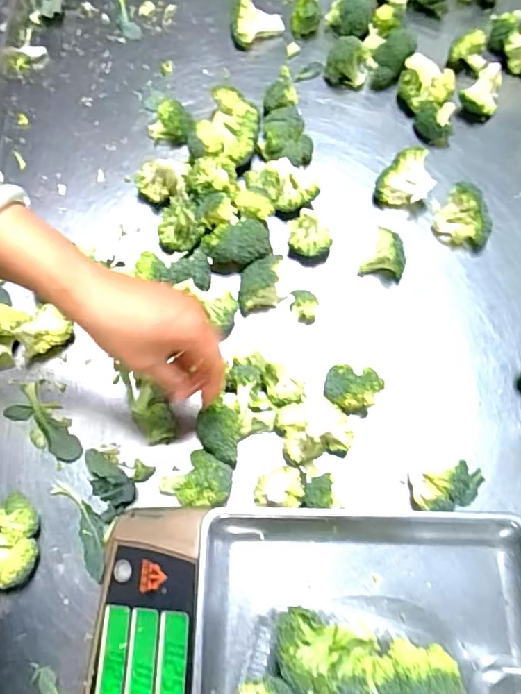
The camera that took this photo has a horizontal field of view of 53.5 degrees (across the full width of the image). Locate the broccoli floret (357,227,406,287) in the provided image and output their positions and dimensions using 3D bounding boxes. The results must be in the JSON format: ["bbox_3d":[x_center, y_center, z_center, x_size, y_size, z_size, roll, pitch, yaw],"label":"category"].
[{"bbox_3d":[0.143,-0.105,0.575,0.047,0.047,0.053,21,71,6],"label":"broccoli floret"}]

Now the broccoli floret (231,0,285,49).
[{"bbox_3d":[-0.004,-0.433,0.690,0.070,0.039,0.060,2,70,-1],"label":"broccoli floret"}]

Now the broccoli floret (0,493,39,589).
[{"bbox_3d":[-0.223,0.173,0.464,0.049,0.039,0.077,-11,70,-5],"label":"broccoli floret"}]

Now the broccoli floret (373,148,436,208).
[{"bbox_3d":[0.171,-0.199,0.612,0.060,0.043,0.059,16,70,5],"label":"broccoli floret"}]

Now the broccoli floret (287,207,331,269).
[{"bbox_3d":[0.051,-0.120,0.577,0.050,0.054,0.034,41,74,13],"label":"broccoli floret"}]

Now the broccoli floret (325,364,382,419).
[{"bbox_3d":[0.091,0.046,0.519,0.053,0.057,0.039,7,70,1],"label":"broccoli floret"}]

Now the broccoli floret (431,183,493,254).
[{"bbox_3d":[0.237,-0.149,0.589,0.069,0.054,0.054,41,74,13],"label":"broccoli floret"}]

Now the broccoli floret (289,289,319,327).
[{"bbox_3d":[0.046,-0.042,0.561,0.029,0.044,0.027,10,70,2],"label":"broccoli floret"}]

